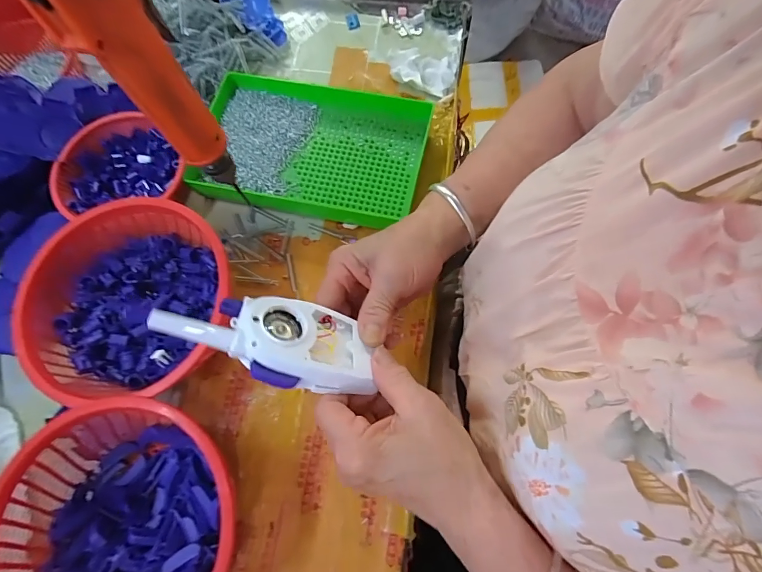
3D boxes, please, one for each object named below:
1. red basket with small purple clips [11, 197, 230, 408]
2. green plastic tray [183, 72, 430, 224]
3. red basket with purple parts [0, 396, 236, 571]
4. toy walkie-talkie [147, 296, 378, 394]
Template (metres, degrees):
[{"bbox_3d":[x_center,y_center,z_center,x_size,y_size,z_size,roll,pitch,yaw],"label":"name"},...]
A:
[{"bbox_3d":[-0.226,0.015,0.361,0.157,0.069,0.171,-1,71,3],"label":"red basket with small purple clips"},{"bbox_3d":[-0.078,-0.150,0.431,0.240,0.035,0.147,12,72,7],"label":"green plastic tray"},{"bbox_3d":[-0.193,0.183,0.306,0.171,0.076,0.176,-27,71,-6],"label":"red basket with purple parts"},{"bbox_3d":[-0.073,0.036,0.264,0.138,0.030,0.062,17,50,-22],"label":"toy walkie-talkie"}]

